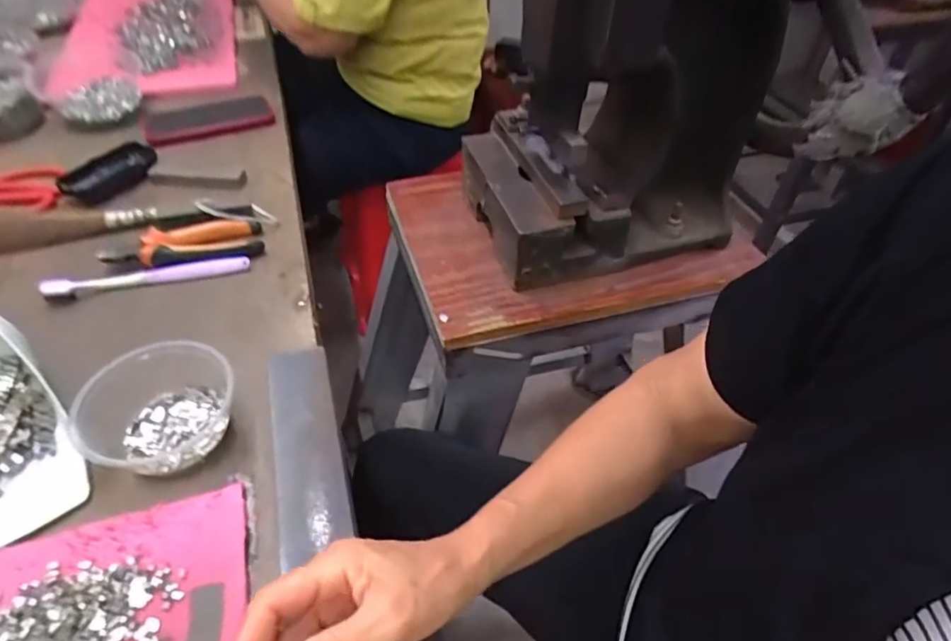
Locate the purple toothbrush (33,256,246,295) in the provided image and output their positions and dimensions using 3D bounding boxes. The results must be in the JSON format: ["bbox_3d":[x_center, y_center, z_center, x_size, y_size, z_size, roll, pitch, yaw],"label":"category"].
[{"bbox_3d":[-0.323,-0.047,0.556,0.184,0.012,0.019,-11,47,-11],"label":"purple toothbrush"}]

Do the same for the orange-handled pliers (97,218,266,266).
[{"bbox_3d":[-0.304,-0.081,0.584,0.151,0.020,0.059,-9,47,-10],"label":"orange-handled pliers"}]

